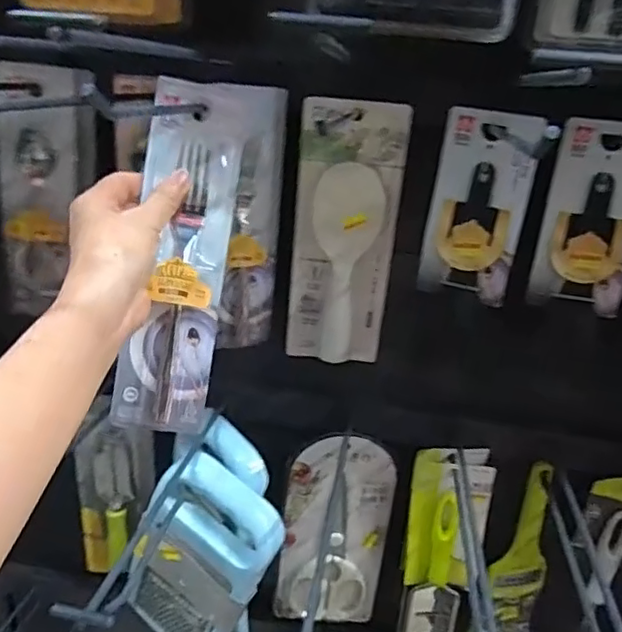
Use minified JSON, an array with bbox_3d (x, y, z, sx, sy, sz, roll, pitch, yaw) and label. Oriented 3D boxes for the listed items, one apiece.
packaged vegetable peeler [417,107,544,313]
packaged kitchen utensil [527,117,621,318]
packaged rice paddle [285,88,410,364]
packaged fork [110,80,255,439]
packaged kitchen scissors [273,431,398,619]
[{"bbox_3d":[0.137,-0.089,0.506,0.076,0.151,0.016,15,24,24],"label":"packaged vegetable peeler"},{"bbox_3d":[0.231,-0.078,0.497,0.076,0.154,0.011,11,21,16],"label":"packaged kitchen utensil"},{"bbox_3d":[0.032,-0.073,0.583,0.095,0.247,0.034,5,22,0],"label":"packaged rice paddle"},{"bbox_3d":[-0.091,-0.043,0.430,0.066,0.247,0.020,9,0,-12],"label":"packaged fork"},{"bbox_3d":[0.027,0.248,0.692,0.119,0.242,0.016,1,22,-9],"label":"packaged kitchen scissors"}]

